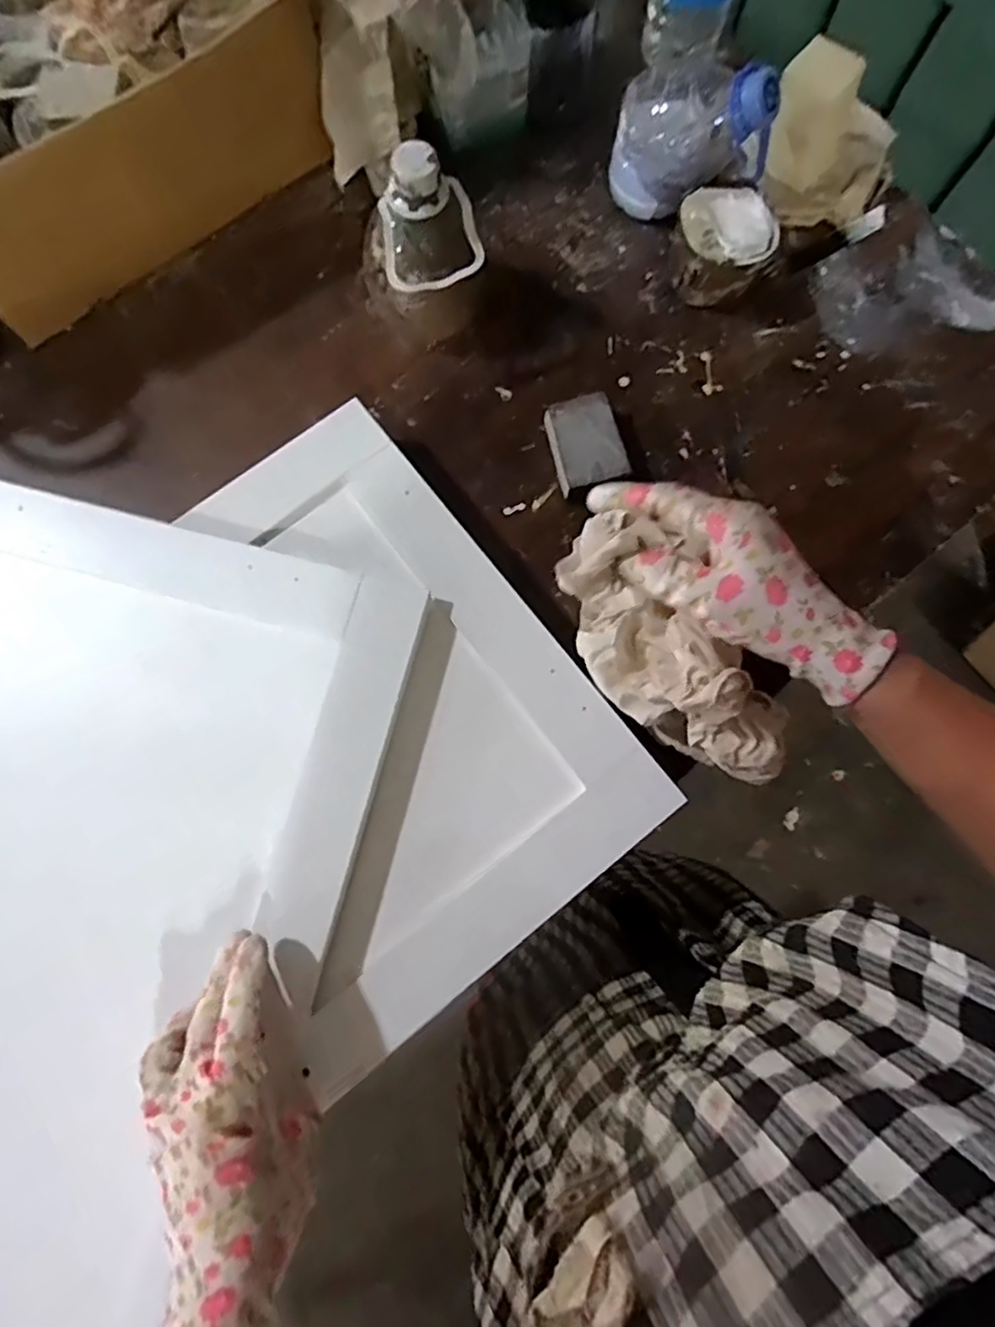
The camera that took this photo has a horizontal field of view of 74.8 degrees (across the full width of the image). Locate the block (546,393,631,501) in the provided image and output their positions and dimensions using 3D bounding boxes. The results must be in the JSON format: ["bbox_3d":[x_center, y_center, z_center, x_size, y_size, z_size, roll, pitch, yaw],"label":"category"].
[{"bbox_3d":[0.065,-0.163,0.485,0.054,0.019,0.068,-16,79,-2],"label":"block"}]

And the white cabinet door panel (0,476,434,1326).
[{"bbox_3d":[-0.279,0.166,0.379,0.338,0.030,0.539,15,80,2],"label":"white cabinet door panel"}]

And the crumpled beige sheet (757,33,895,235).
[{"bbox_3d":[0.278,-0.436,0.525,0.113,0.097,0.114,28,82,3],"label":"crumpled beige sheet"}]

